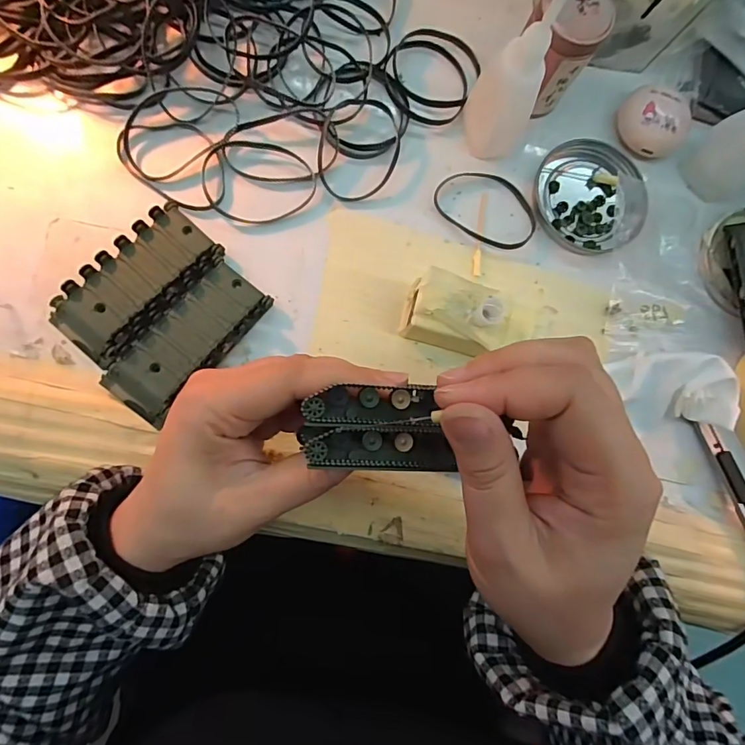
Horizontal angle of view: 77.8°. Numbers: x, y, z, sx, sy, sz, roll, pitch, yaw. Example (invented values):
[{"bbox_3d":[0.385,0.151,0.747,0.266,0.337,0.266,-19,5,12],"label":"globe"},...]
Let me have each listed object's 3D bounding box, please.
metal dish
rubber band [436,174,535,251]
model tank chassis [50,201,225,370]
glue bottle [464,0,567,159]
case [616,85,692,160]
[{"bbox_3d":[0.149,-0.121,0.316,0.078,0.011,0.077,1,84,-7],"label":"metal dish"},{"bbox_3d":[0.078,-0.111,0.308,0.070,0.005,0.047,34,81,-3],"label":"rubber band"},{"bbox_3d":[-0.134,-0.051,0.267,0.050,0.018,0.096,41,81,-1],"label":"model tank chassis"},{"bbox_3d":[0.083,-0.167,0.263,0.029,0.108,0.039,0,84,-7],"label":"glue bottle"},{"bbox_3d":[0.195,-0.173,0.320,0.046,0.018,0.041,15,82,-5],"label":"case"}]

